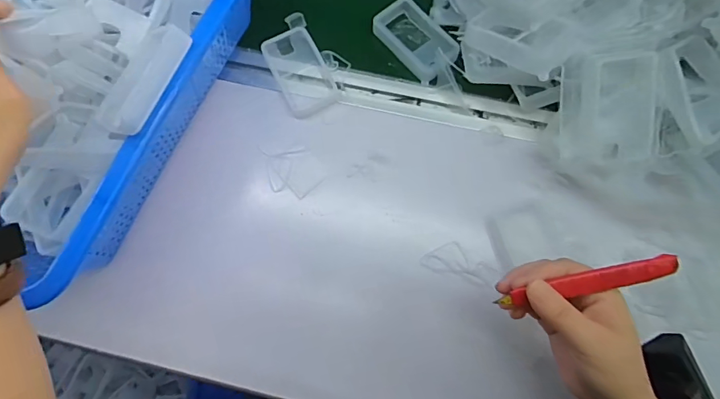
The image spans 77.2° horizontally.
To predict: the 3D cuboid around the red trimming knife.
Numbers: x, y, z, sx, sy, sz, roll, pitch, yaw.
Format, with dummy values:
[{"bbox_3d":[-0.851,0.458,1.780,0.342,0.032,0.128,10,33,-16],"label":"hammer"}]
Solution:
[{"bbox_3d":[0.154,0.058,0.310,0.117,0.015,0.014,-16,72,15],"label":"red trimming knife"}]

